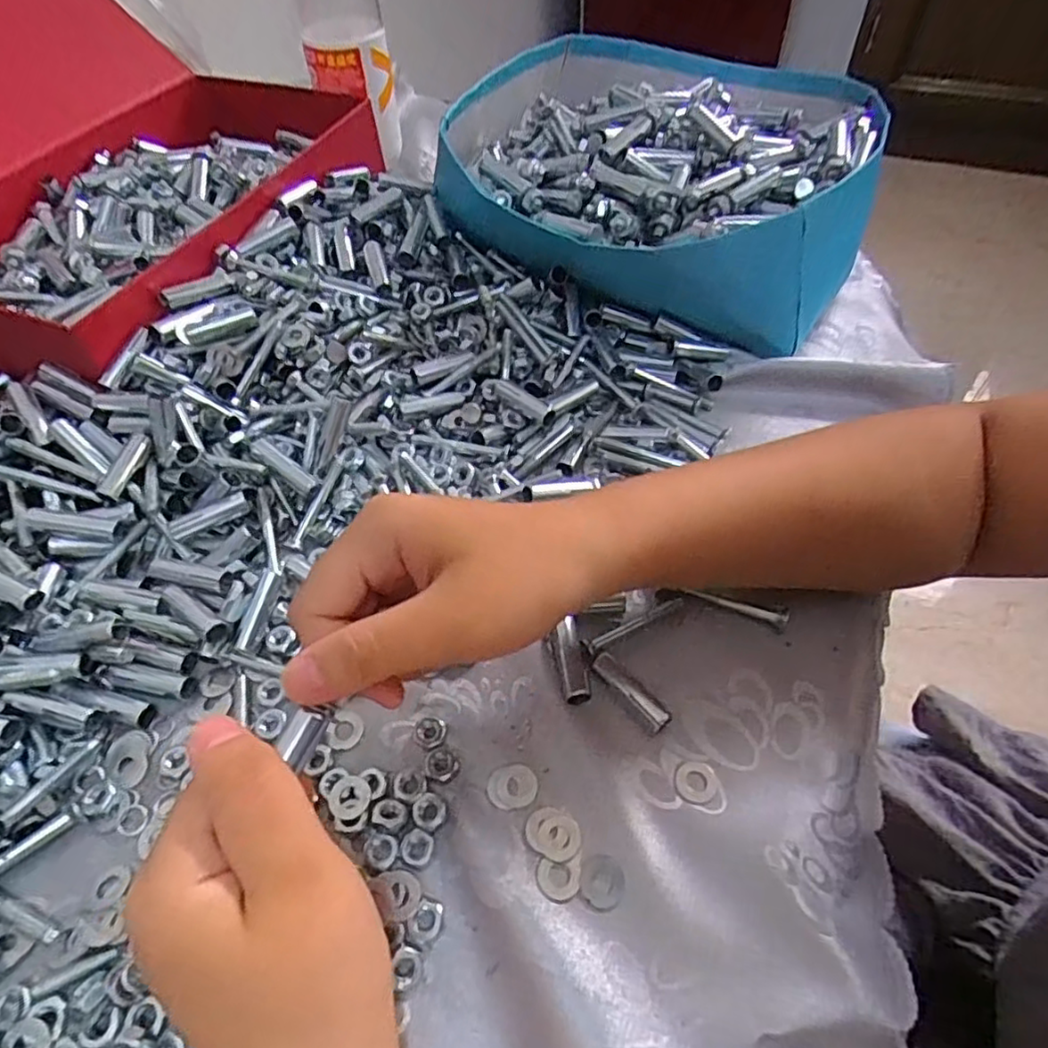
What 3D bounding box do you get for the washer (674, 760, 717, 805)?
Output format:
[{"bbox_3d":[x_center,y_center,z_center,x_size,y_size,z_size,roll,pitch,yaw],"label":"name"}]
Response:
[{"bbox_3d":[0.070,0.105,0.264,0.016,0.004,0.016,11,55,10],"label":"washer"}]

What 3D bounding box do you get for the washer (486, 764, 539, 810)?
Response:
[{"bbox_3d":[-0.005,0.106,0.265,0.020,0.004,0.017,-10,54,-5],"label":"washer"}]

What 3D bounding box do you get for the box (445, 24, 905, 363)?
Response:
[{"bbox_3d":[0.096,-0.255,0.463,0.265,0.090,0.291,16,56,13],"label":"box"}]

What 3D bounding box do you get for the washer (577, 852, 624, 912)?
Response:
[{"bbox_3d":[0.029,0.135,0.244,0.017,0.004,0.018,0,55,1],"label":"washer"}]

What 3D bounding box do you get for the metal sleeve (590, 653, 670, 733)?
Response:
[{"bbox_3d":[0.047,0.073,0.283,0.011,0.010,0.041,-34,59,-21],"label":"metal sleeve"}]

